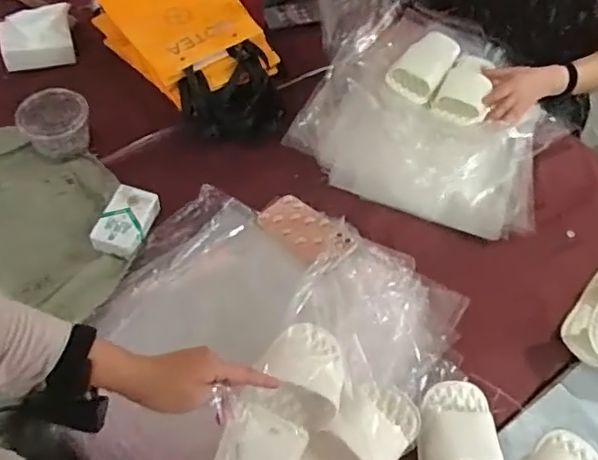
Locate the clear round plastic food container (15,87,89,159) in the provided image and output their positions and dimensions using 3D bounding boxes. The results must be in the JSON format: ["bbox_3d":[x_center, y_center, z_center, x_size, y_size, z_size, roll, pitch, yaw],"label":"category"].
[{"bbox_3d":[-0.422,-0.182,0.998,0.117,0.073,0.100,-21,60,-18],"label":"clear round plastic food container"}]

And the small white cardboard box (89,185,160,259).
[{"bbox_3d":[-0.274,-0.012,0.912,0.072,0.036,0.111,16,56,6],"label":"small white cardboard box"}]

